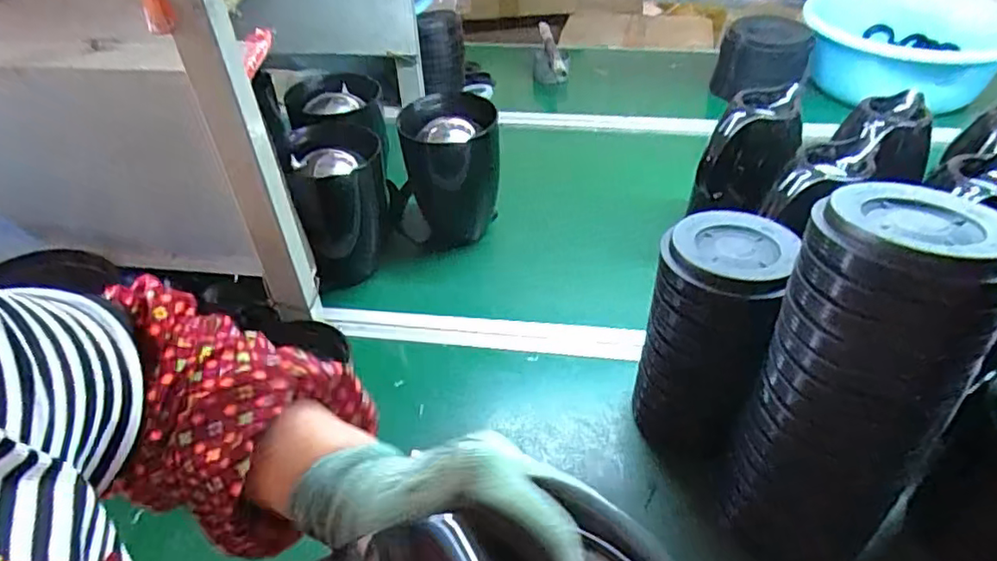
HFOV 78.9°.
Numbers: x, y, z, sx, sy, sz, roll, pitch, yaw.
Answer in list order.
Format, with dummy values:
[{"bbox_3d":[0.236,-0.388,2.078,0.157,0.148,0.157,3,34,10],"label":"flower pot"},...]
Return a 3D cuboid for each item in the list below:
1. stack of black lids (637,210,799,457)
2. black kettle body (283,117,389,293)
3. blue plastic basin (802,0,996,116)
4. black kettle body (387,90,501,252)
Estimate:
[{"bbox_3d":[0.195,0.050,0.582,0.099,0.210,0.114,12,44,16],"label":"stack of black lids"},{"bbox_3d":[-0.205,-0.094,0.777,0.117,0.184,0.109,-18,44,-18],"label":"black kettle body"},{"bbox_3d":[0.767,-0.455,1.153,0.365,0.121,0.347,-1,42,1],"label":"blue plastic basin"},{"bbox_3d":[-0.071,-0.145,0.831,0.140,0.169,0.129,-1,42,1],"label":"black kettle body"}]

